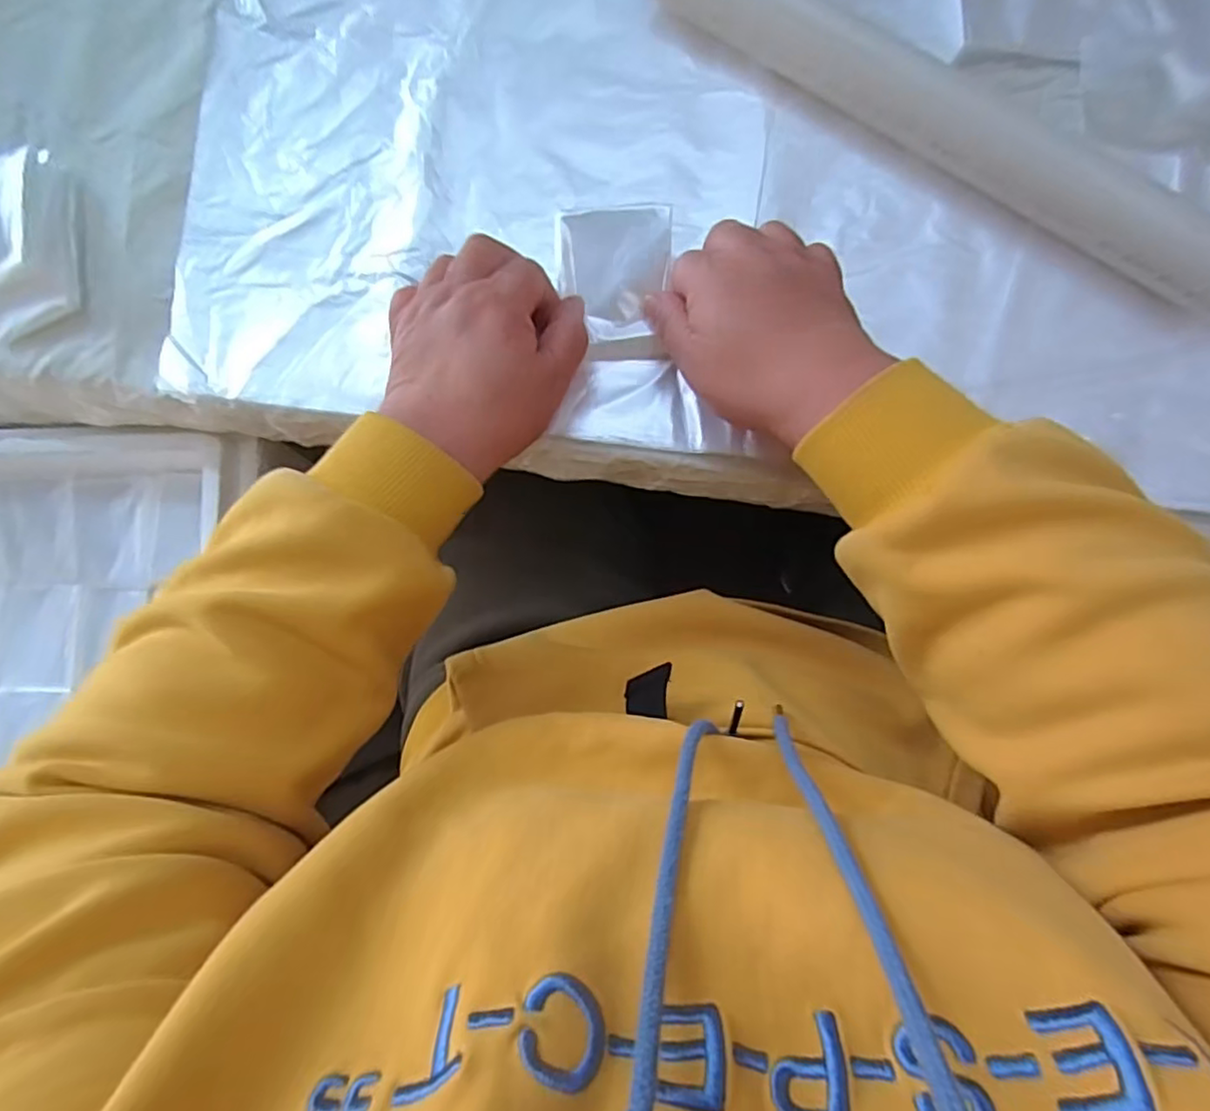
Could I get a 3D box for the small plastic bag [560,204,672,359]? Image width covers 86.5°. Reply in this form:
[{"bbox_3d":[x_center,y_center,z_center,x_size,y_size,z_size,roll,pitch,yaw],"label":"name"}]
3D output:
[{"bbox_3d":[0.004,-0.150,0.360,0.062,0.009,0.078,3,108,8],"label":"small plastic bag"}]

